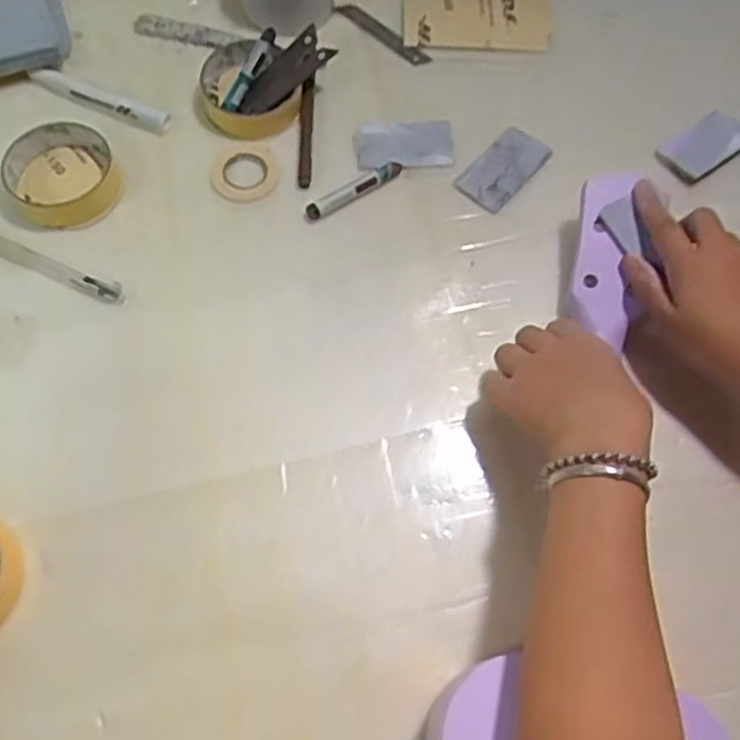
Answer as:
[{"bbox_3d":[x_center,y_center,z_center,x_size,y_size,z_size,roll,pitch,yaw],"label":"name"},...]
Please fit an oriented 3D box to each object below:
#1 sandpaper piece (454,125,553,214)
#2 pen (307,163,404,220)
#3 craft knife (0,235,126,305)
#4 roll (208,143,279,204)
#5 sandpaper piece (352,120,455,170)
[{"bbox_3d":[0.102,-0.155,0.596,0.042,0.006,0.071,41,80,14],"label":"sandpaper piece"},{"bbox_3d":[-0.012,-0.138,0.589,0.081,0.011,0.014,-29,71,-14],"label":"pen"},{"bbox_3d":[-0.240,-0.079,0.561,0.134,0.011,0.013,23,68,8],"label":"craft knife"},{"bbox_3d":[-0.097,-0.154,0.600,0.053,0.008,0.049,1,67,-2],"label":"roll"},{"bbox_3d":[0.025,-0.176,0.601,0.077,0.017,0.034,-1,107,10],"label":"sandpaper piece"}]

